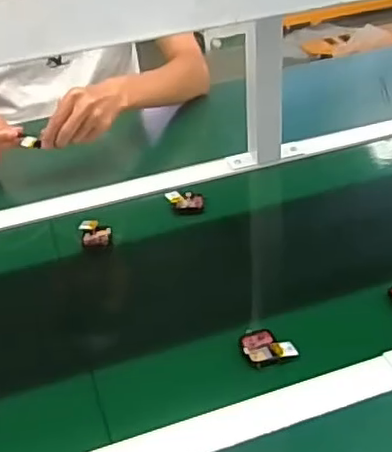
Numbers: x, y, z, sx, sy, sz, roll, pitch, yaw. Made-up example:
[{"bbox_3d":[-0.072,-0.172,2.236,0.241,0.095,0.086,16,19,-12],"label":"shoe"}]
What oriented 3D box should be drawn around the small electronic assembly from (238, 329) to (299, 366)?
[{"bbox_3d":[0.075,0.122,0.649,0.052,0.015,0.049,-10,37,-7],"label":"small electronic assembly"}]

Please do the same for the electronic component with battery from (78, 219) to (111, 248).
[{"bbox_3d":[-0.133,0.012,0.832,0.038,0.022,0.044,-13,37,-11],"label":"electronic component with battery"}]

